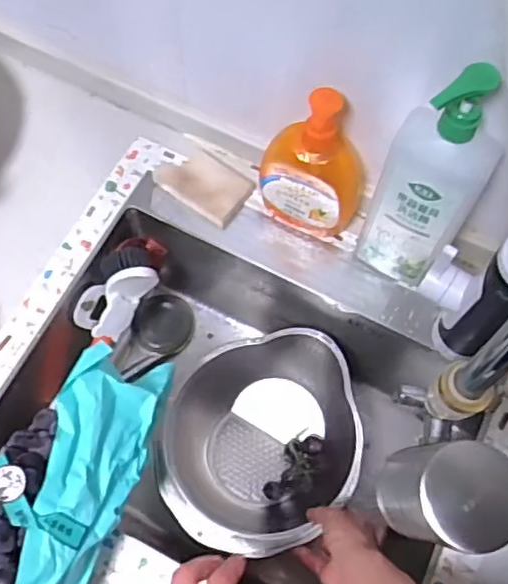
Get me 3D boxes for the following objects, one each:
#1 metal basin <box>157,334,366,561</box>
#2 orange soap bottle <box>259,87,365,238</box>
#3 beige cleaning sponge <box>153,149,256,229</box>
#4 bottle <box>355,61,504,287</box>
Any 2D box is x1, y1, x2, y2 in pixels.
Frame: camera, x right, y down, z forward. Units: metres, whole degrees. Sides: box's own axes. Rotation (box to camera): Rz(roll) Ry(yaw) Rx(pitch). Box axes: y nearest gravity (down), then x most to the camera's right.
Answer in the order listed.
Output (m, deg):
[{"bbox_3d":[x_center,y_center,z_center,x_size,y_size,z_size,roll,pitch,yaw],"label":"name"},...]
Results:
[{"bbox_3d":[0.003,0.184,0.760,0.216,0.142,0.222,1,65,-3],"label":"metal basin"},{"bbox_3d":[0.061,-0.126,0.657,0.108,0.185,0.048,20,66,6],"label":"orange soap bottle"},{"bbox_3d":[-0.055,-0.127,0.747,0.101,0.019,0.075,37,69,13],"label":"beige cleaning sponge"},{"bbox_3d":[0.159,-0.096,0.597,0.087,0.259,0.056,33,68,11],"label":"bottle"}]

